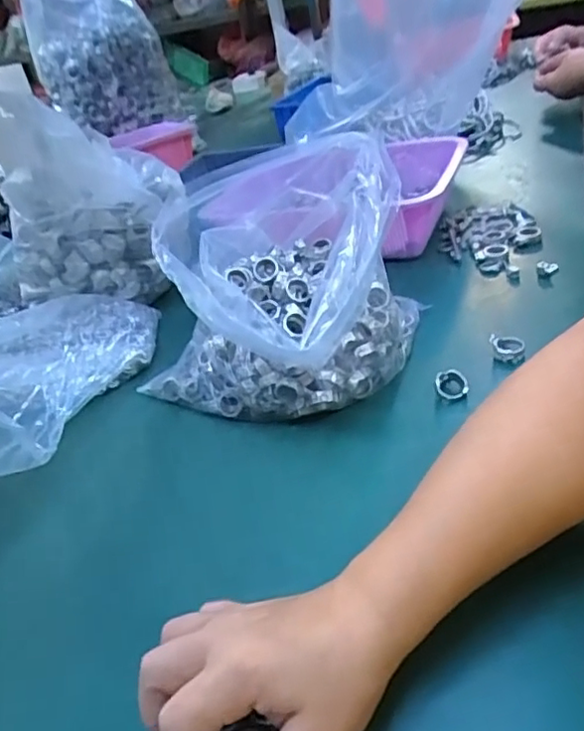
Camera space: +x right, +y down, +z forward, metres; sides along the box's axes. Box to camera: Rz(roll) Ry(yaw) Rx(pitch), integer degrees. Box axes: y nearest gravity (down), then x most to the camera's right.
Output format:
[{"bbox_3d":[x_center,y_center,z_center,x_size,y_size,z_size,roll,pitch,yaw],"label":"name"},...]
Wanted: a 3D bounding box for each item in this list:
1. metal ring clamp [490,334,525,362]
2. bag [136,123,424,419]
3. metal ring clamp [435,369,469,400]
[{"bbox_3d":[0.180,-0.013,0.508,0.028,0.021,0.022,0,36,20],"label":"metal ring clamp"},{"bbox_3d":[-0.016,-0.076,0.536,0.217,0.187,0.188,11,40,31],"label":"bag"},{"bbox_3d":[0.126,0.017,0.479,0.025,0.018,0.025,-3,35,16],"label":"metal ring clamp"}]

